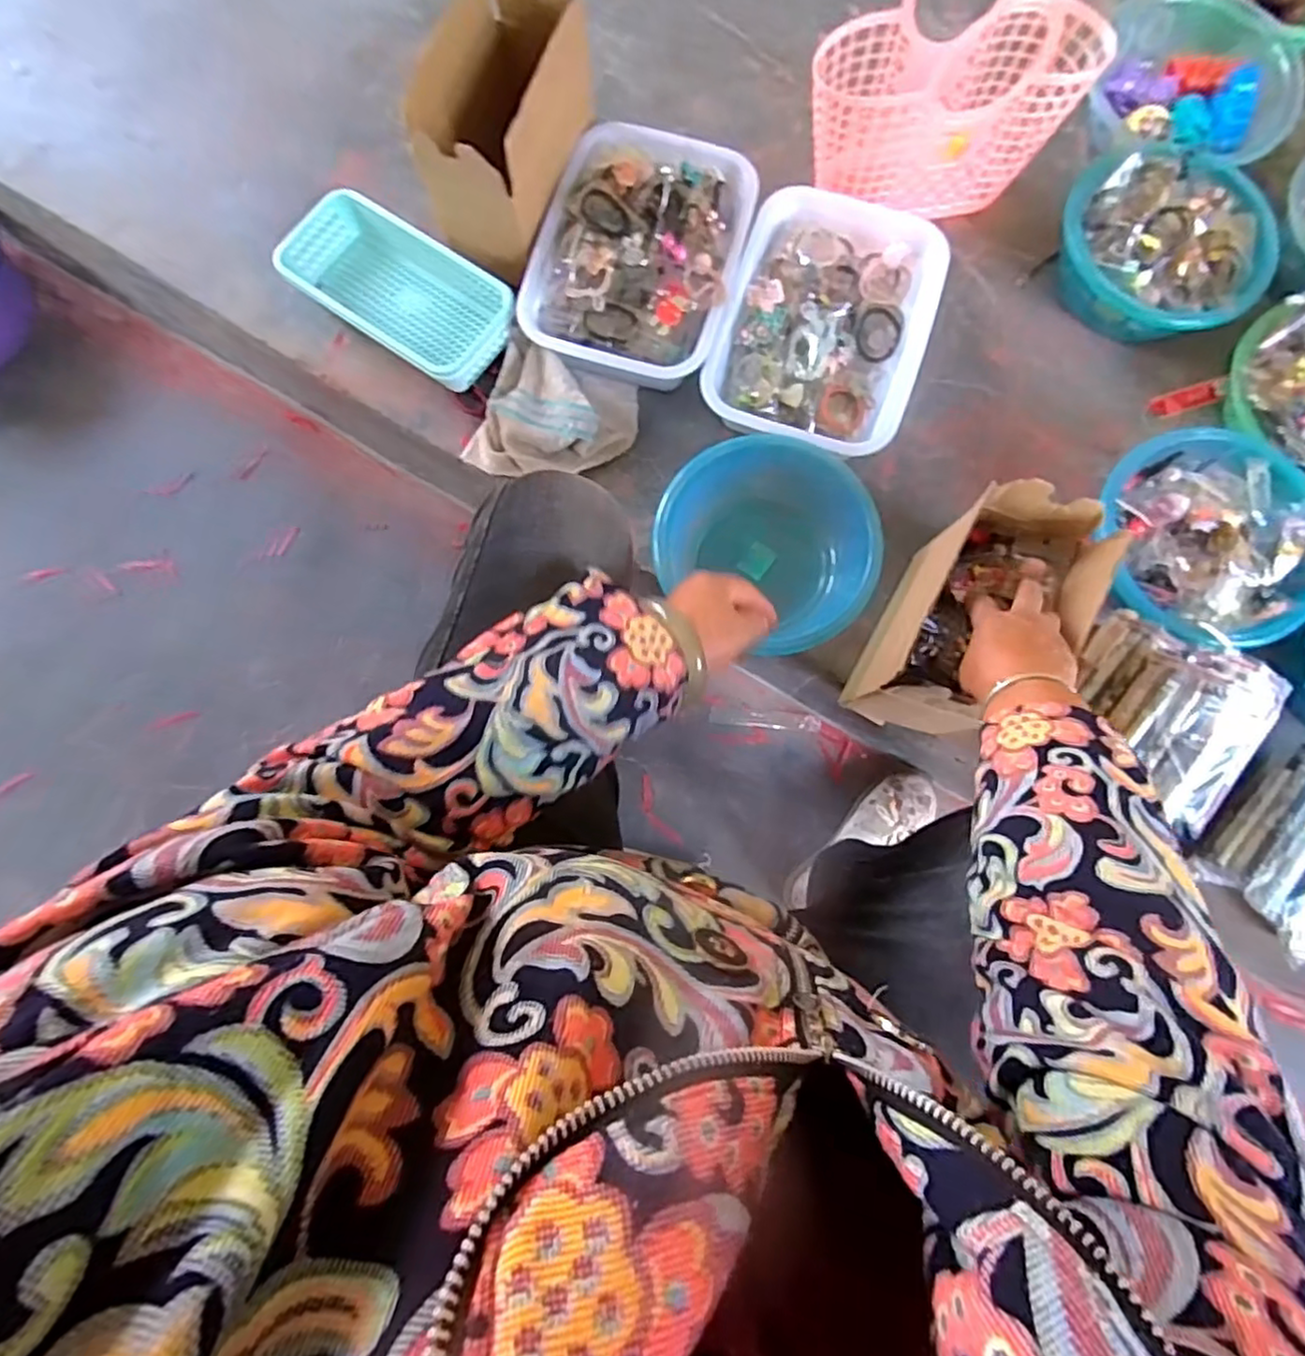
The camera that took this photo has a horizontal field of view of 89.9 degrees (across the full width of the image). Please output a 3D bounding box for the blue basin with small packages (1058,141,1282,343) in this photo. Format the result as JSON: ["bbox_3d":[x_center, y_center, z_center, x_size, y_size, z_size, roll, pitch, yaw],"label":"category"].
[{"bbox_3d":[0.564,-0.482,0.732,0.221,0.092,0.191,8,80,1],"label":"blue basin with small packages"}]

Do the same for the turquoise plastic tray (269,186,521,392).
[{"bbox_3d":[-0.282,-0.439,0.742,0.262,0.053,0.137,34,82,6],"label":"turquoise plastic tray"}]

